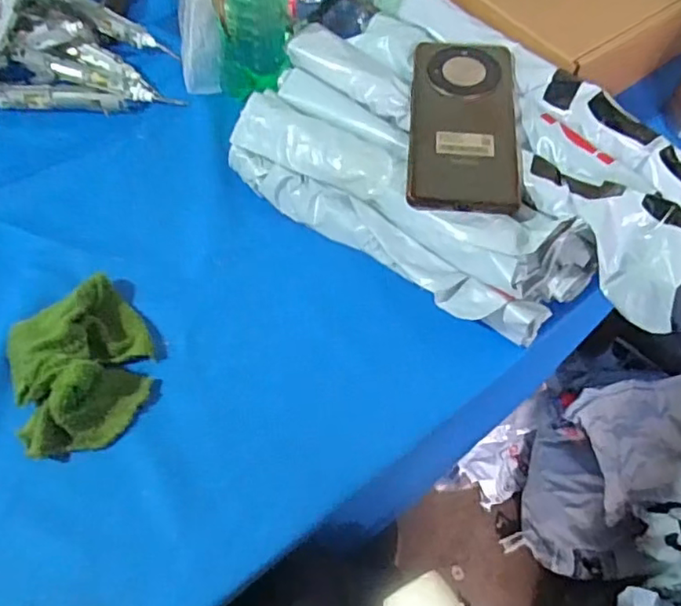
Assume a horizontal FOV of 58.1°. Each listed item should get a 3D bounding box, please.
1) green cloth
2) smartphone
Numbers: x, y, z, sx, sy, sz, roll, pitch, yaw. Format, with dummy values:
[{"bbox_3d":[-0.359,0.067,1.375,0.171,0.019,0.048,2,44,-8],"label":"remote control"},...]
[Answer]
[{"bbox_3d":[-0.165,0.036,0.390,0.080,0.031,0.106,-16,61,-13],"label":"green cloth"},{"bbox_3d":[0.091,-0.133,0.447,0.078,0.012,0.164,6,59,0],"label":"smartphone"}]

